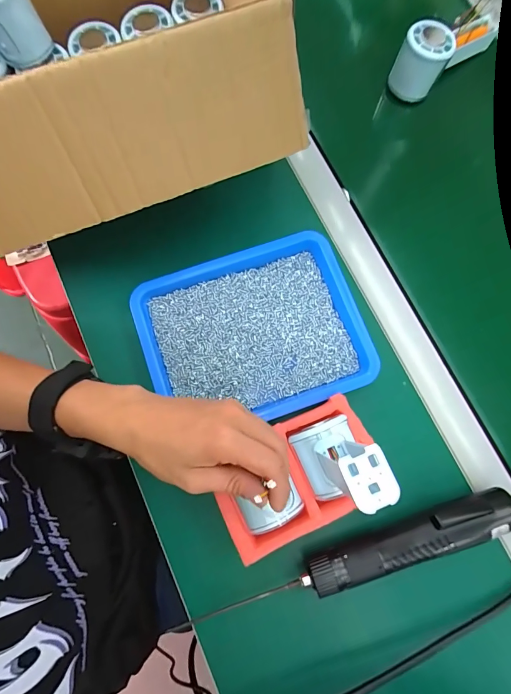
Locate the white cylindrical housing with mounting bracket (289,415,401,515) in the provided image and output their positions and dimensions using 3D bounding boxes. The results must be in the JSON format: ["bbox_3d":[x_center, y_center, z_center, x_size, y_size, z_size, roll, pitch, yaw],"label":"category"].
[{"bbox_3d":[0.062,0.084,0.260,0.045,0.125,0.059,-24,79,-6],"label":"white cylindrical housing with mounting bracket"}]

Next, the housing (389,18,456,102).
[{"bbox_3d":[0.204,-0.349,0.436,0.055,0.061,0.055,0,77,-1],"label":"housing"}]

